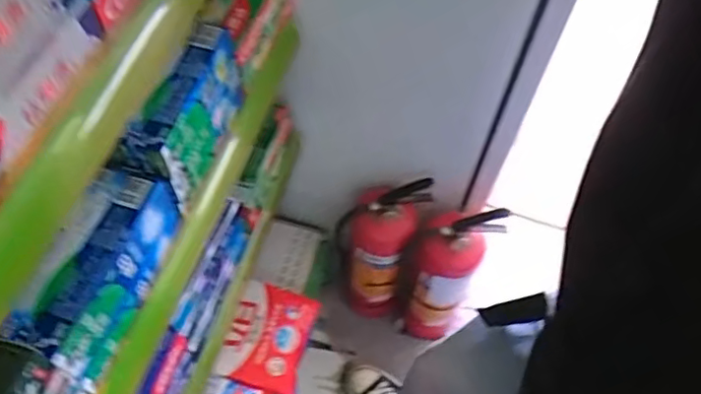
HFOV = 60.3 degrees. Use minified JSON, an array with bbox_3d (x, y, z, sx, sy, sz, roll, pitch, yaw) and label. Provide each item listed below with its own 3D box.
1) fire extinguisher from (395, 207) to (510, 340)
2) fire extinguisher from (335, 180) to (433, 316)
[{"bbox_3d":[0.190,0.161,1.266,0.132,0.451,0.127,24,60,12],"label":"fire extinguisher"},{"bbox_3d":[0.053,0.118,1.321,0.164,0.465,0.141,7,58,2],"label":"fire extinguisher"}]

